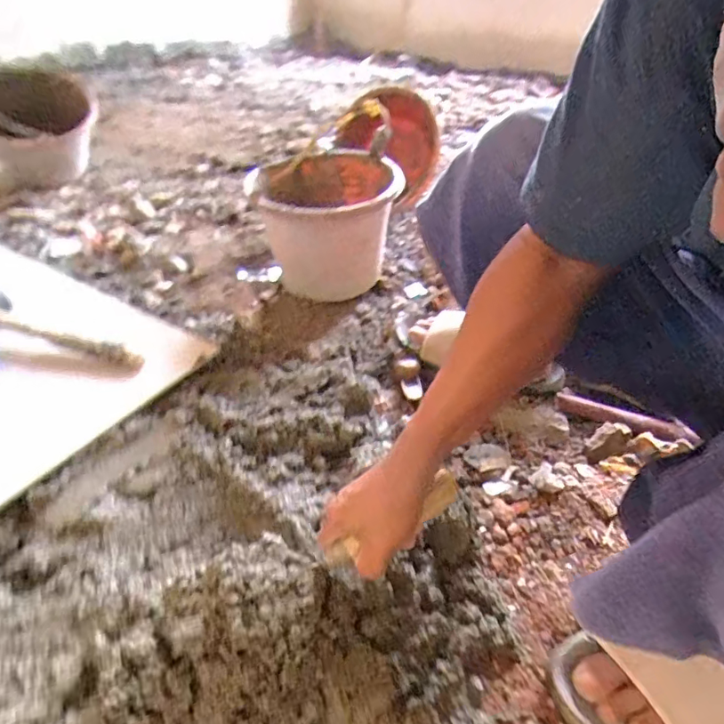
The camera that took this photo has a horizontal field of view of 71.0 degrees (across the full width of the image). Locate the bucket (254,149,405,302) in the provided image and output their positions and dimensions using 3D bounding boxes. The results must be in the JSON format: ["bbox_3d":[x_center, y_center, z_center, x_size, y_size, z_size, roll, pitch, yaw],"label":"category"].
[{"bbox_3d":[-0.058,-0.234,0.929,0.234,0.223,0.262,-3,39,-8],"label":"bucket"}]

